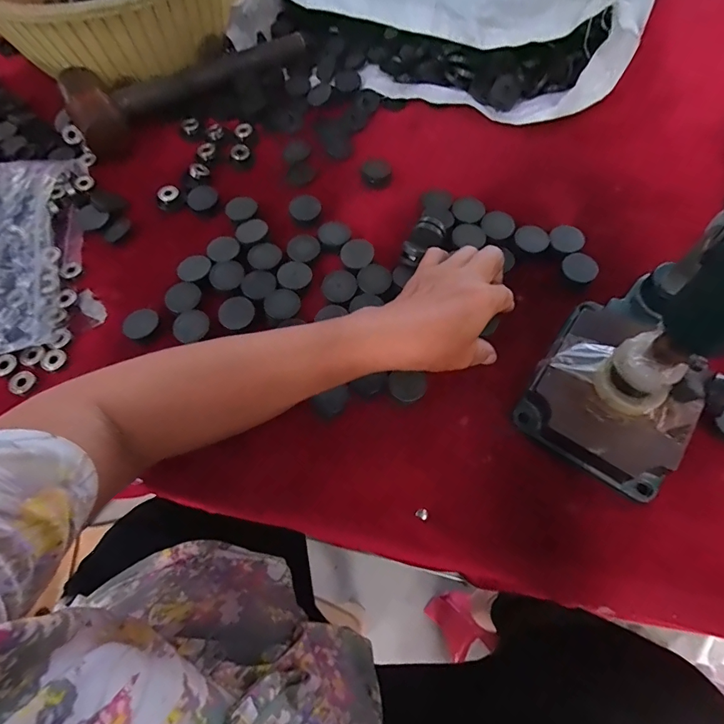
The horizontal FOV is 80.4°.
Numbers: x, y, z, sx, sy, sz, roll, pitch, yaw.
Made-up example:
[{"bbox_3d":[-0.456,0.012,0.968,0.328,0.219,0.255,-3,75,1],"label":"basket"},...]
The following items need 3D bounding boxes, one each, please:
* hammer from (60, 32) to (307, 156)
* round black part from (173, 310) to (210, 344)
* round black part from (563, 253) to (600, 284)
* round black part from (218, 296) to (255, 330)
[{"bbox_3d":[-0.222,-0.363,0.530,0.300,0.060,0.104,-38,71,-16],"label":"hammer"},{"bbox_3d":[-0.158,-0.034,0.398,0.032,0.004,0.033,-1,63,2],"label":"round black part"},{"bbox_3d":[0.209,-0.091,0.410,0.031,0.004,0.033,-1,63,2],"label":"round black part"},{"bbox_3d":[-0.117,-0.045,0.399,0.034,0.006,0.032,-1,63,2],"label":"round black part"}]

